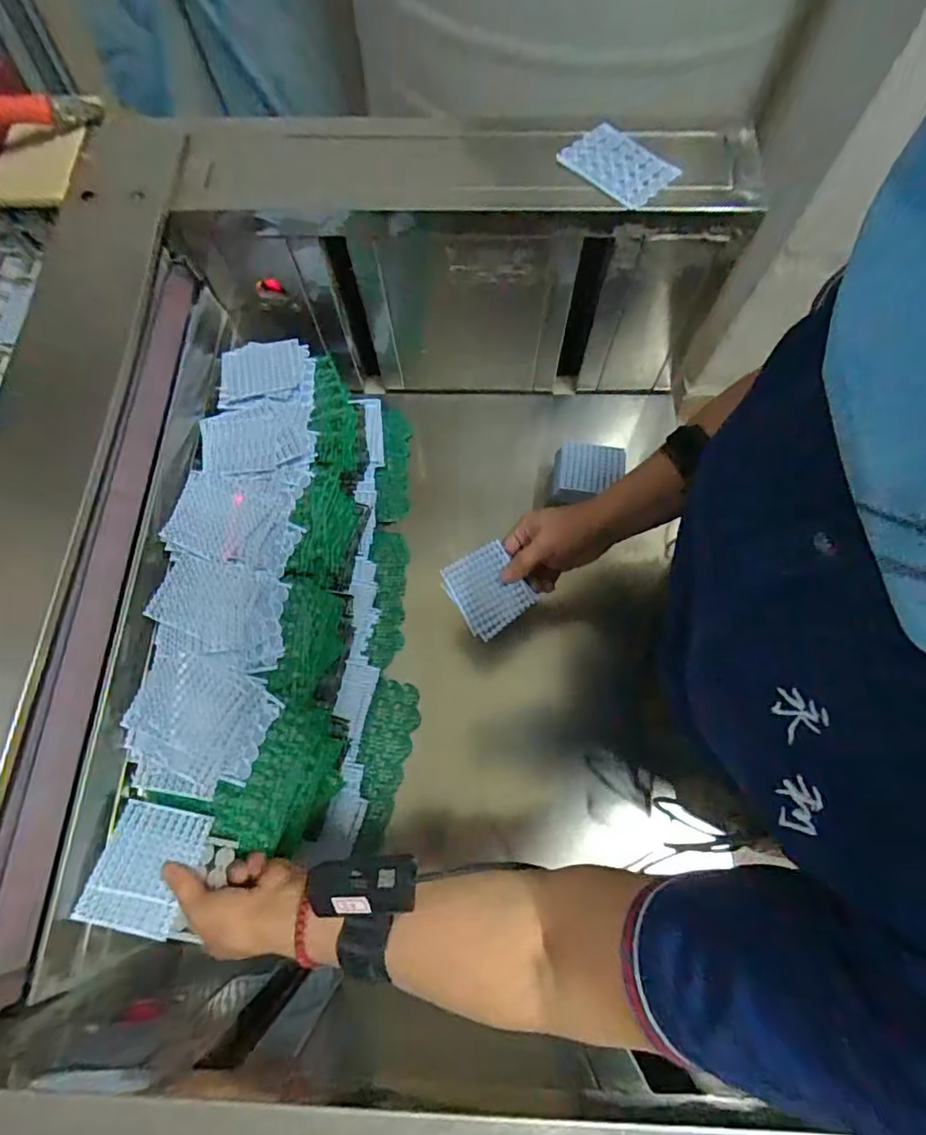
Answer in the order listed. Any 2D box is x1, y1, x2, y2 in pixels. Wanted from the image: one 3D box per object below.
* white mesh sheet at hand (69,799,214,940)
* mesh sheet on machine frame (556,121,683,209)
[{"bbox_3d":[-0.265,0.250,0.451,0.075,0.004,0.090,15,55,-4],"label":"white mesh sheet at hand"},{"bbox_3d":[0.155,-0.402,0.533,0.100,0.009,0.074,43,80,12],"label":"mesh sheet on machine frame"}]

